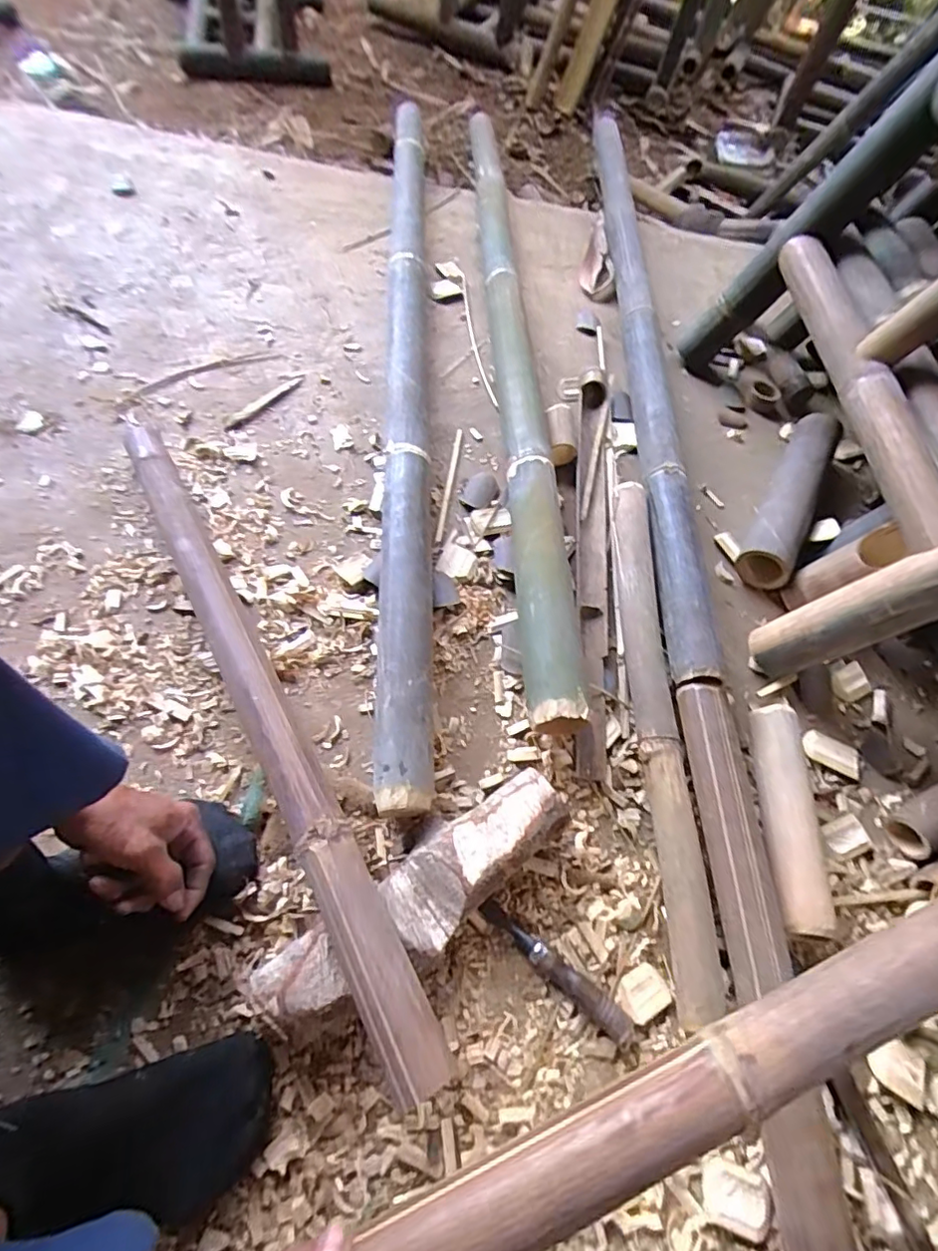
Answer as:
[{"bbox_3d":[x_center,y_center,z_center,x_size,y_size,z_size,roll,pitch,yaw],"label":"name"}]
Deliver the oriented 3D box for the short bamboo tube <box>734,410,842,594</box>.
[{"bbox_3d":[0.509,-0.210,0.868,0.079,0.062,0.356,31,63,9],"label":"short bamboo tube"}]

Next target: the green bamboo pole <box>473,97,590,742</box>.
[{"bbox_3d":[0.072,-0.438,0.902,0.073,0.063,1.243,0,62,-7],"label":"green bamboo pole"}]

